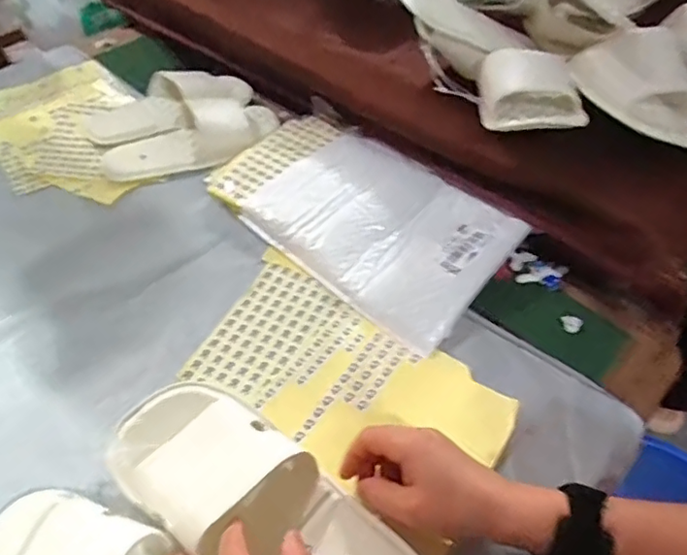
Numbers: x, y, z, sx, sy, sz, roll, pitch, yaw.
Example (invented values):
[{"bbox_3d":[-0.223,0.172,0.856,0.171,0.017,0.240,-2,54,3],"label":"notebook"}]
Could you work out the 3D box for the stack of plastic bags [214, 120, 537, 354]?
[{"bbox_3d":[0.019,-0.077,0.657,0.332,0.037,0.191,37,59,27],"label":"stack of plastic bags"}]

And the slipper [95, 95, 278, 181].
[{"bbox_3d":[-0.194,-0.183,0.733,0.227,0.048,0.083,-16,52,-14],"label":"slipper"}]

